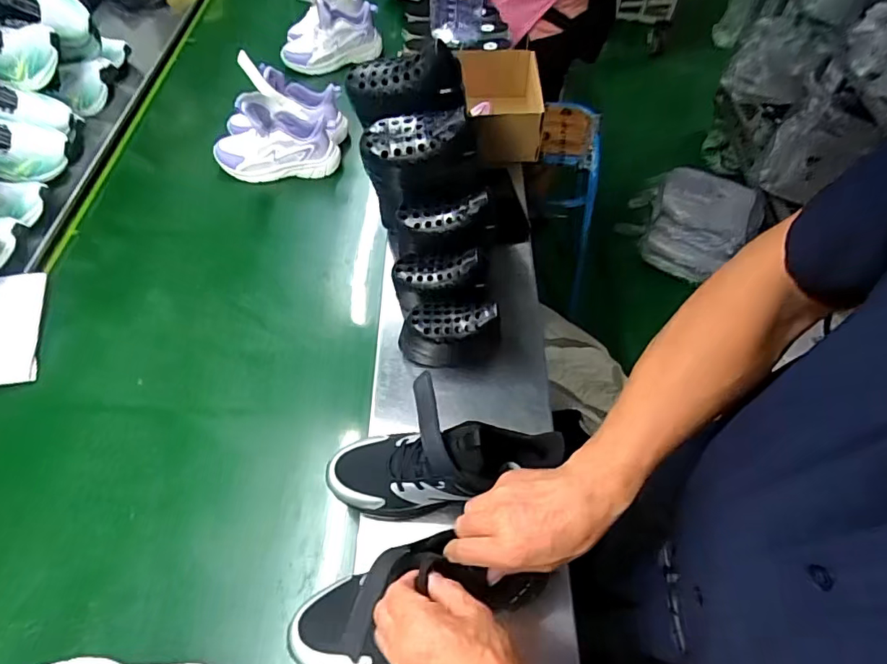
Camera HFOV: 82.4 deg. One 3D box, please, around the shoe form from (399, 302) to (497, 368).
[{"bbox_3d":[0.005,0.003,0.677,0.125,0.101,0.065,7,54,5],"label":"shoe form"}]

